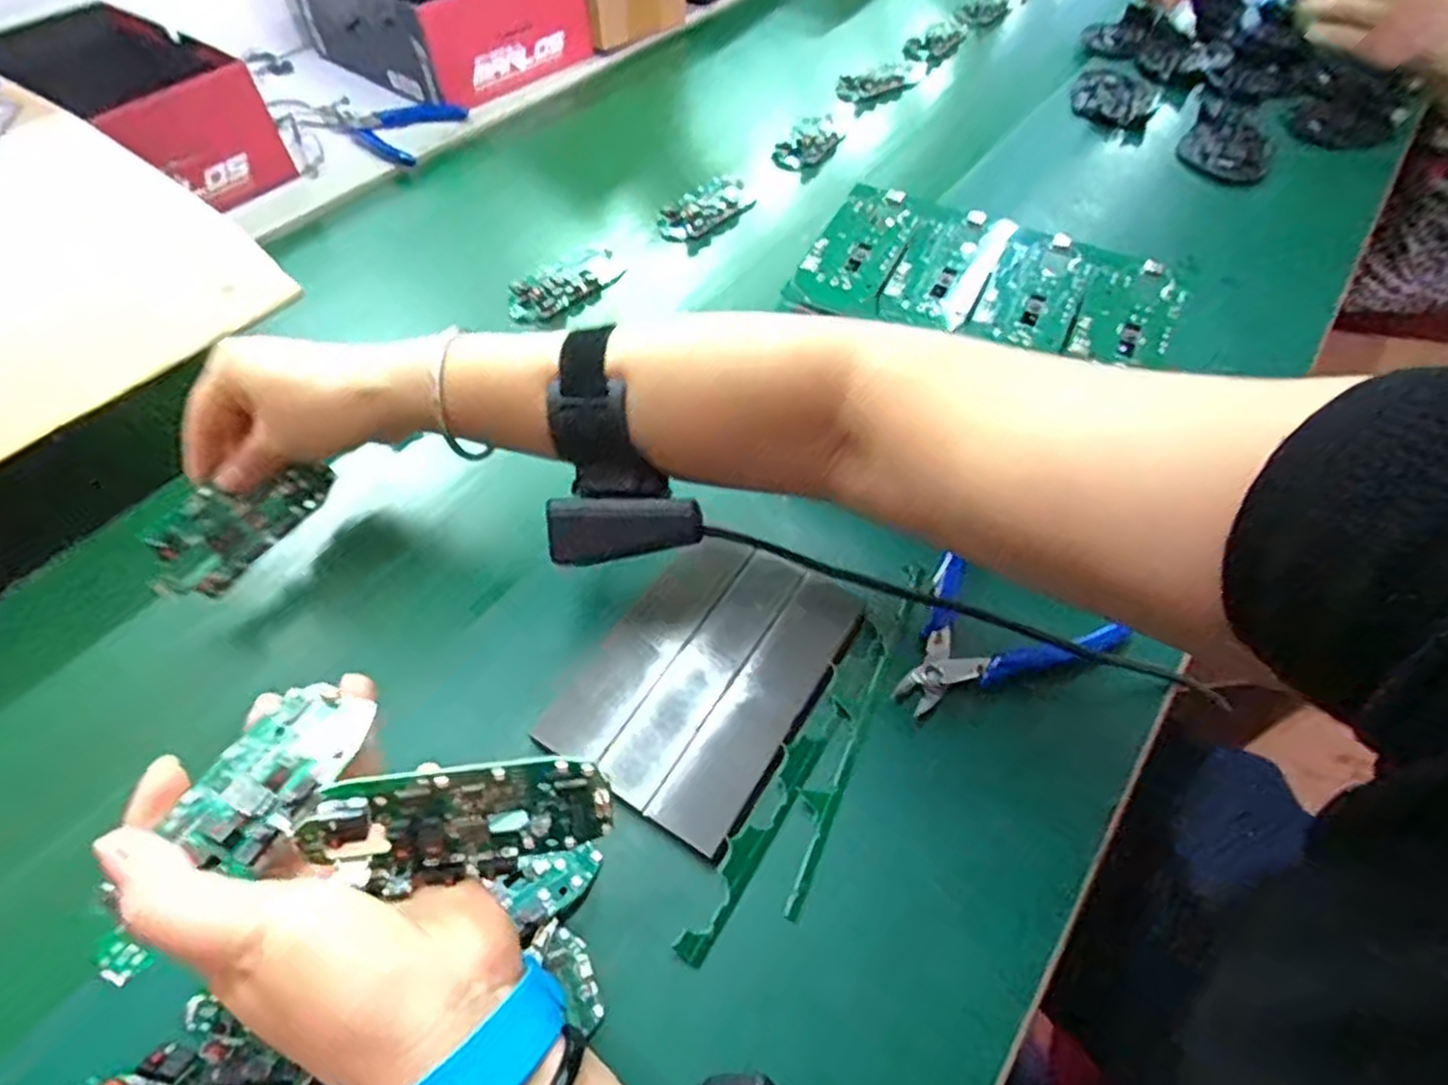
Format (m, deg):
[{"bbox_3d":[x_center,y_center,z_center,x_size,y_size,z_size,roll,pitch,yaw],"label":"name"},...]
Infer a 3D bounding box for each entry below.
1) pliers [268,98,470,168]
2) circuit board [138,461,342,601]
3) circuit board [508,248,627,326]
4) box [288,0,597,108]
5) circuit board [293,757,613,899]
[{"bbox_3d":[-0.326,-0.391,0.702,0.167,0.018,0.102,23,57,16],"label":"pliers"},{"bbox_3d":[-0.250,-0.012,0.391,0.043,0.009,0.093,48,69,-21],"label":"circuit board"},{"bbox_3d":[-0.117,-0.190,0.568,0.087,0.020,0.039,-30,59,-20],"label":"circuit board"},{"bbox_3d":[-0.291,-0.544,0.763,0.261,0.091,0.182,30,60,20],"label":"box"},{"bbox_3d":[-0.083,0.090,0.245,0.090,0.042,0.007,-8,29,-10],"label":"circuit board"}]

